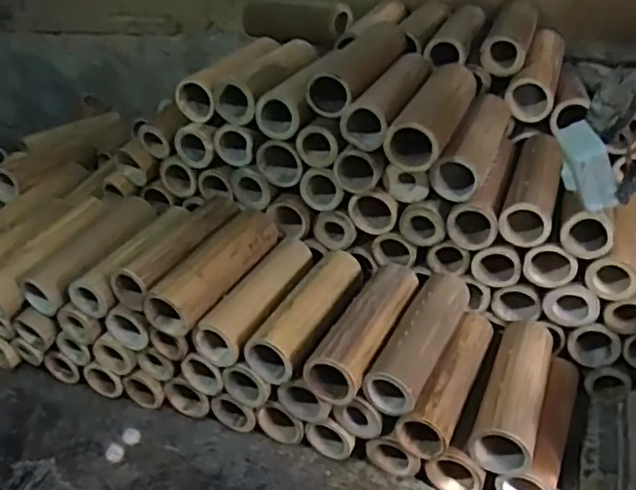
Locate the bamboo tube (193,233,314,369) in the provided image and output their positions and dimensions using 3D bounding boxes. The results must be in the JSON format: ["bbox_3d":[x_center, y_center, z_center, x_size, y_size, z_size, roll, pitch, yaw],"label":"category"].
[{"bbox_3d":[-0.058,0.058,0.714,0.056,0.050,0.181,14,37,28],"label":"bamboo tube"}]

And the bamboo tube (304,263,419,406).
[{"bbox_3d":[0.054,0.083,0.668,0.057,0.054,0.182,14,37,27],"label":"bamboo tube"}]

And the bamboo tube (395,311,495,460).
[{"bbox_3d":[0.137,0.137,0.667,0.054,0.062,0.179,11,36,24],"label":"bamboo tube"}]

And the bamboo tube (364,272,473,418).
[{"bbox_3d":[0.109,0.093,0.661,0.048,0.047,0.178,13,37,26],"label":"bamboo tube"}]

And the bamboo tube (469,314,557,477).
[{"bbox_3d":[0.199,0.142,0.652,0.060,0.048,0.181,10,35,22],"label":"bamboo tube"}]

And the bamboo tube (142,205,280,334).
[{"bbox_3d":[-0.111,0.024,0.711,0.058,0.054,0.183,12,36,25],"label":"bamboo tube"}]

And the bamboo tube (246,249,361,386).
[{"bbox_3d":[-0.005,0.071,0.696,0.060,0.053,0.181,14,37,27],"label":"bamboo tube"}]

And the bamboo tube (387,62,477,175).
[{"bbox_3d":[0.131,-0.146,0.704,0.054,0.060,0.194,10,36,23],"label":"bamboo tube"}]

